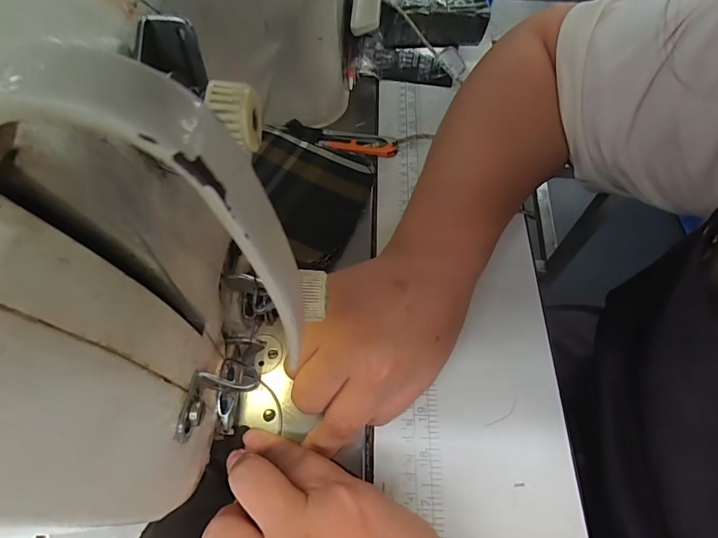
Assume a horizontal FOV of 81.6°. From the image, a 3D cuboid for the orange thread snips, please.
[{"bbox_3d":[-0.016,-0.112,0.359,0.096,0.007,0.027,9,60,5],"label":"orange thread snips"}]

